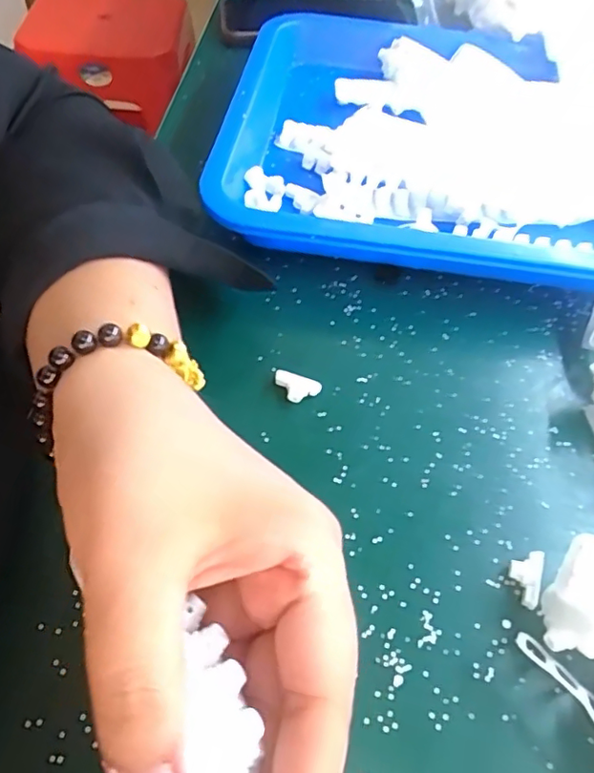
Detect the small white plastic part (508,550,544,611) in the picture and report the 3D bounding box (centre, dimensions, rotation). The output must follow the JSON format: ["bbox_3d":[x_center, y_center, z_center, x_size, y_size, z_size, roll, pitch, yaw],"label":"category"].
[{"bbox_3d":[0.093,0.078,0.228,0.012,0.008,0.022,20,56,10],"label":"small white plastic part"}]

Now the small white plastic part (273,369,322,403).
[{"bbox_3d":[-0.001,0.001,0.276,0.024,0.008,0.012,22,56,11],"label":"small white plastic part"}]

